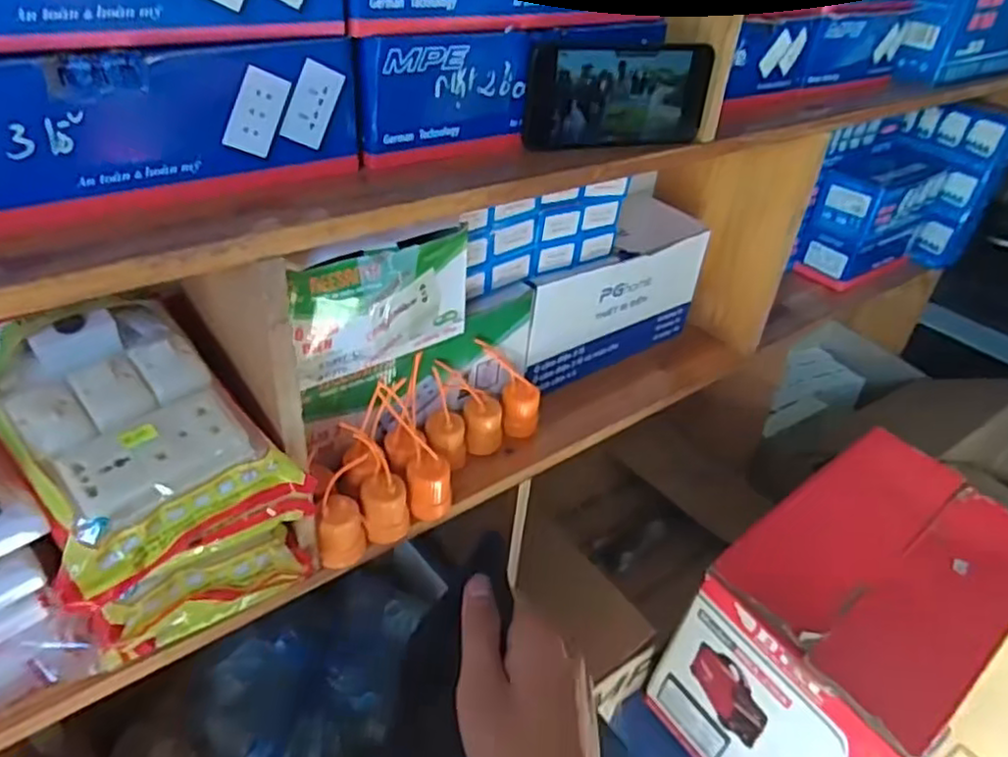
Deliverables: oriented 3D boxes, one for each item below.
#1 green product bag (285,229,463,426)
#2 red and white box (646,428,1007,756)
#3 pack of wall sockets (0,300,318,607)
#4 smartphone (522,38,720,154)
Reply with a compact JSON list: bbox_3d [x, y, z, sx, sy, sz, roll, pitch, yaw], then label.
[{"bbox_3d":[-0.099,-0.030,0.550,0.152,0.173,0.027,-23,59,-36],"label":"green product bag"},{"bbox_3d":[0.395,0.294,0.802,0.363,0.269,0.223,-22,45,-33],"label":"red and white box"},{"bbox_3d":[-0.255,0.026,0.458,0.158,0.081,0.199,-26,47,-36],"label":"pack of wall sockets"},{"bbox_3d":[0.092,-0.226,0.555,0.163,0.079,0.017,-11,40,-23],"label":"smartphone"}]

